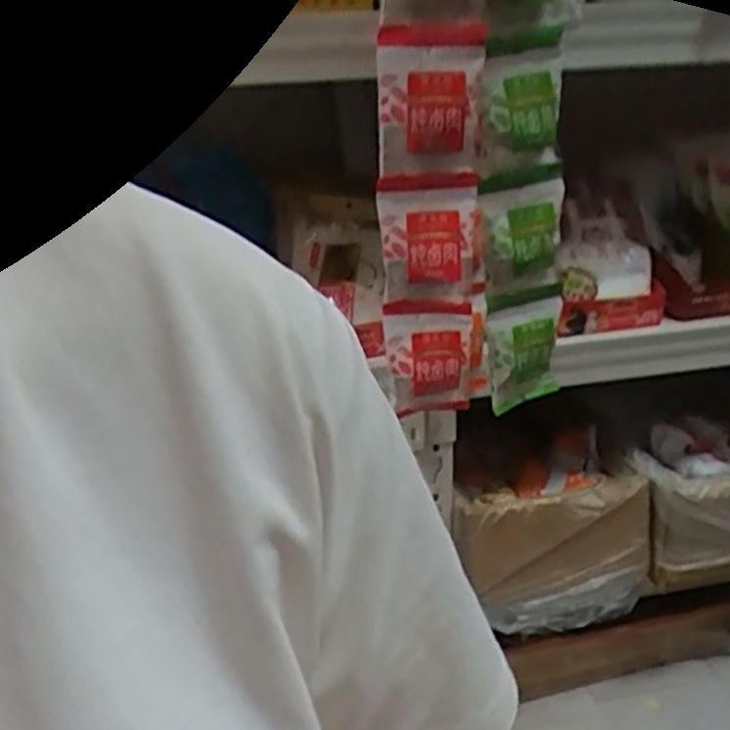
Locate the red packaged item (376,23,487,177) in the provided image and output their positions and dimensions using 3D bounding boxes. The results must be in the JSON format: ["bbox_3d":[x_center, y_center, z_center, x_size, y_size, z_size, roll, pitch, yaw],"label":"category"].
[{"bbox_3d":[0.055,-0.227,0.628,0.088,0.117,0.021,-2,25,0],"label":"red packaged item"}]

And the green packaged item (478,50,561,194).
[{"bbox_3d":[0.142,-0.218,0.656,0.085,0.111,0.024,-9,26,-13],"label":"green packaged item"}]

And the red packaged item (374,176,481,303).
[{"bbox_3d":[0.060,-0.117,0.686,0.089,0.117,0.021,-4,25,-3],"label":"red packaged item"}]

